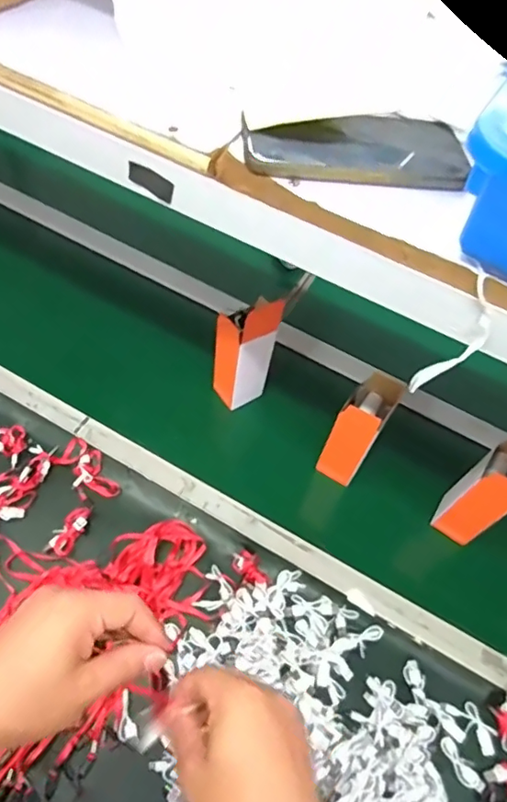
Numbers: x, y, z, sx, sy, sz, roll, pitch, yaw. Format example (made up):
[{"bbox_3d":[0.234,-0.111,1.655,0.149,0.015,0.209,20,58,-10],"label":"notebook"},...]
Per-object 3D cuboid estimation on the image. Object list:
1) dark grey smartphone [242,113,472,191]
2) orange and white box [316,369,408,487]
[{"bbox_3d":[0.074,-0.177,0.386,0.158,0.013,0.066,0,58,-5],"label":"dark grey smartphone"},{"bbox_3d":[0.152,0.042,0.788,0.058,0.182,0.083,33,61,15],"label":"orange and white box"}]

